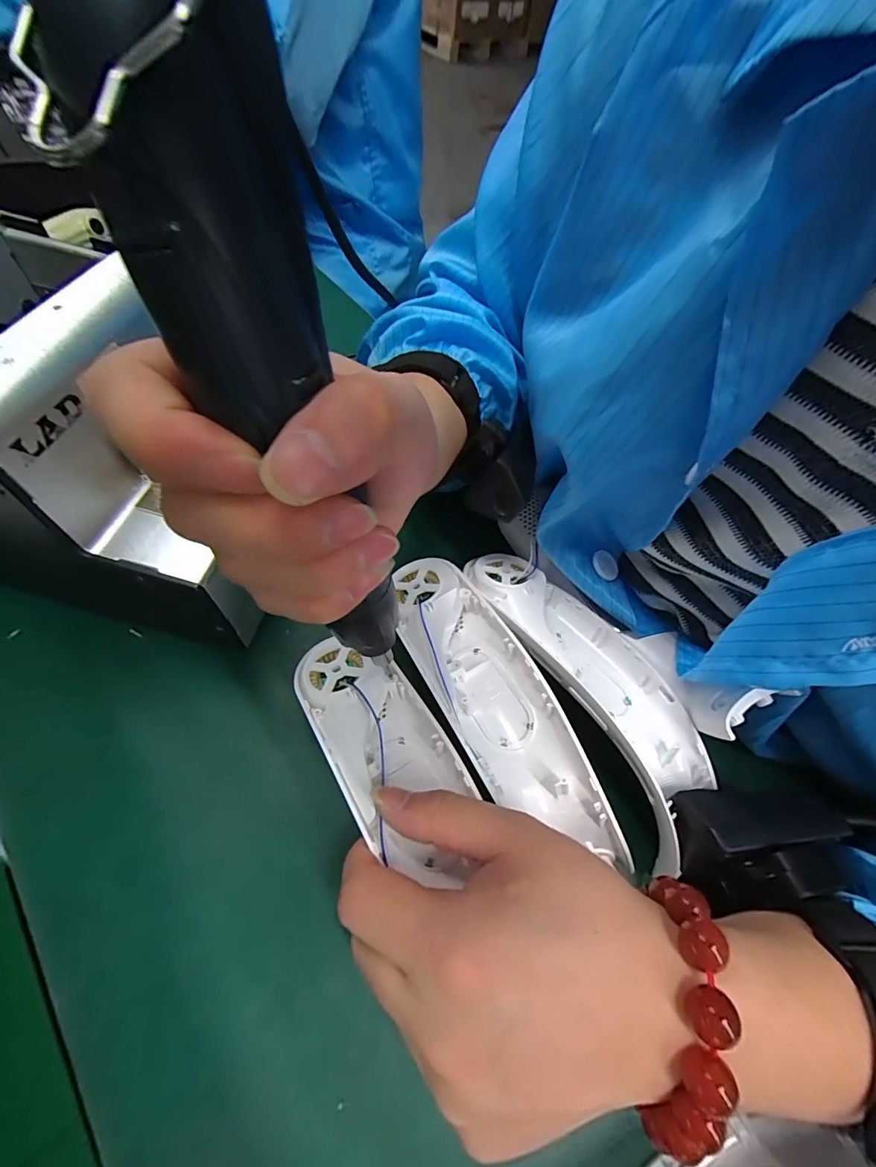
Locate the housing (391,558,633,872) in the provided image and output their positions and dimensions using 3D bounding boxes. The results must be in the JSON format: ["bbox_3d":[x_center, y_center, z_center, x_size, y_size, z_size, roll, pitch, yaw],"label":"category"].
[{"bbox_3d":[0.029,0.057,0.231,0.051,0.026,0.178,-25,66,-20],"label":"housing"}]

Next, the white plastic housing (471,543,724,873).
[{"bbox_3d":[0.084,0.043,0.249,0.063,0.033,0.177,-24,66,-20],"label":"white plastic housing"}]

